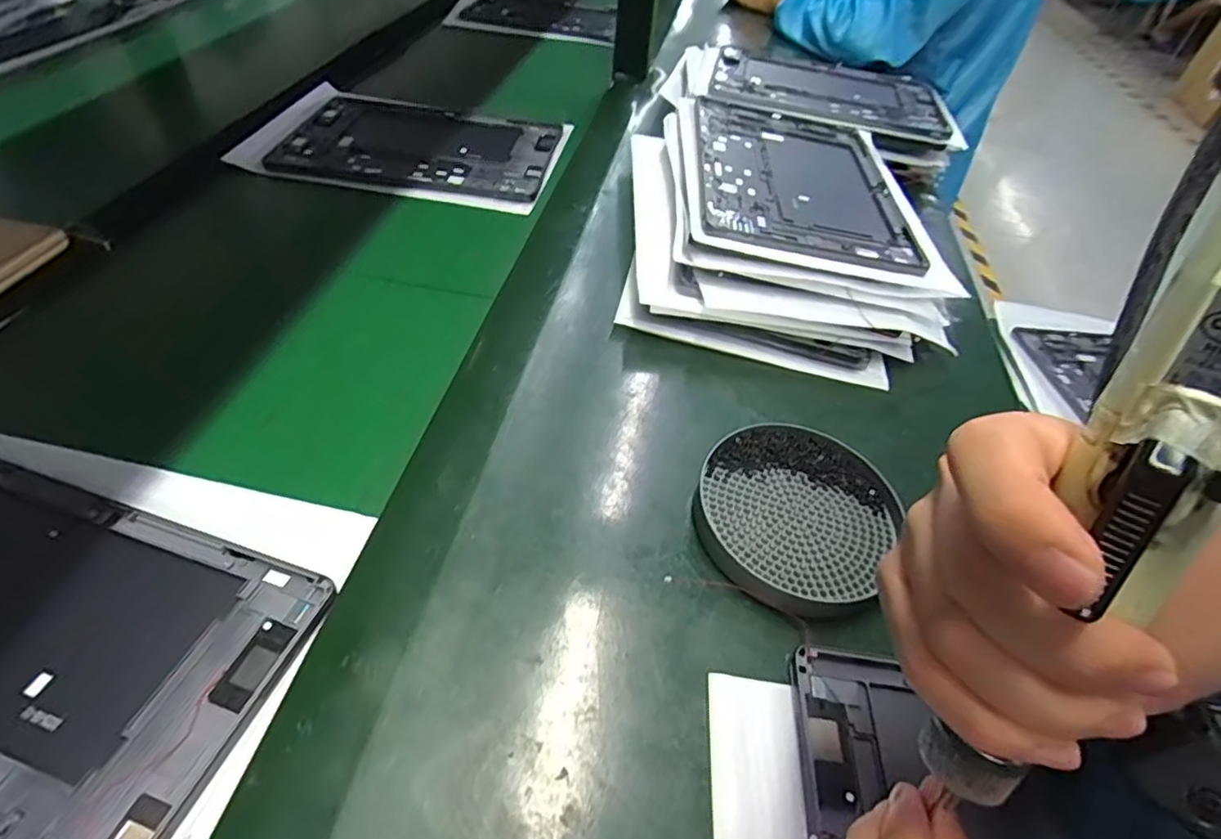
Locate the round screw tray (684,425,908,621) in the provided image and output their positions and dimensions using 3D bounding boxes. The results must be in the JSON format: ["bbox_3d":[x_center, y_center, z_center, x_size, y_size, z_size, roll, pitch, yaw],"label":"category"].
[{"bbox_3d":[0.102,0.050,0.341,0.103,0.015,0.113,3,47,-3],"label":"round screw tray"}]

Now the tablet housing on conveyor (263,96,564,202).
[{"bbox_3d":[-0.186,-0.277,0.615,0.254,0.010,0.163,6,44,3],"label":"tablet housing on conveyor"}]

